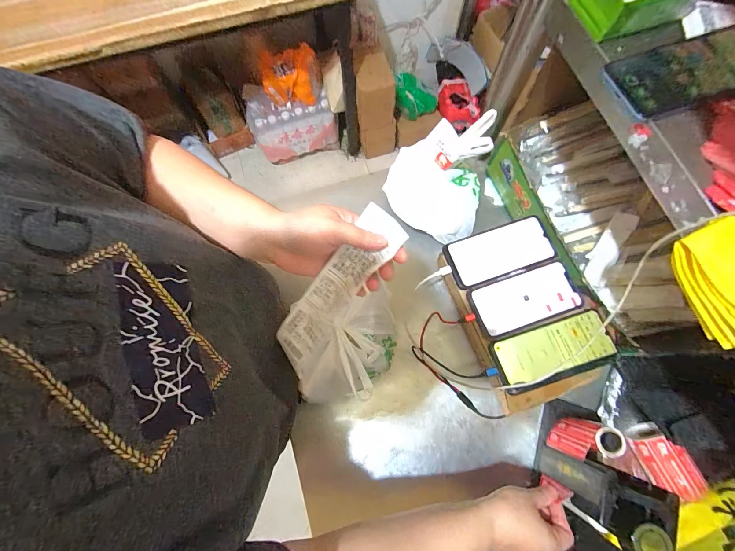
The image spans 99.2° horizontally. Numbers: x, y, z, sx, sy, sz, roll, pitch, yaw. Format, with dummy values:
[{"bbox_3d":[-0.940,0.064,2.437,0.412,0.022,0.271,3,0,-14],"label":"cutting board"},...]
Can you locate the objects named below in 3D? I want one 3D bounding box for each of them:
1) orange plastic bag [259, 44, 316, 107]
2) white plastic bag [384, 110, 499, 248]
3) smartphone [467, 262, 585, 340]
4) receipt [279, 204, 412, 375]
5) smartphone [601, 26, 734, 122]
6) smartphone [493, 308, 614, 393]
[{"bbox_3d":[-0.319,-0.809,1.261,0.231,0.167,0.150,5,74,2],"label":"orange plastic bag"},{"bbox_3d":[0.119,-0.163,0.534,0.172,0.127,0.154,19,75,6],"label":"white plastic bag"},{"bbox_3d":[0.236,0.035,0.470,0.149,0.013,0.080,-19,75,-5],"label":"smartphone"},{"bbox_3d":[-0.040,0.022,0.343,0.055,0.016,0.207,42,111,11],"label":"receipt"},{"bbox_3d":[0.323,-0.208,0.316,0.154,0.014,0.072,-19,75,-5],"label":"smartphone"},{"bbox_3d":[0.264,0.107,0.445,0.161,0.015,0.075,-19,77,1],"label":"smartphone"}]

